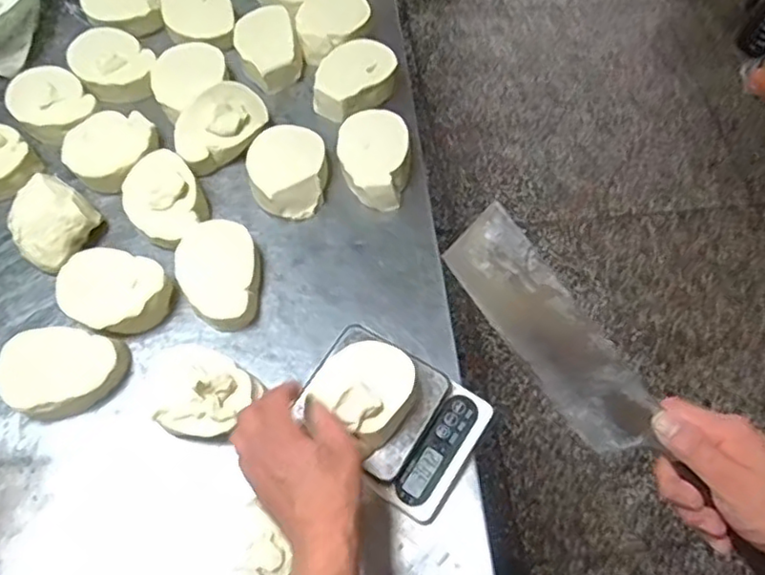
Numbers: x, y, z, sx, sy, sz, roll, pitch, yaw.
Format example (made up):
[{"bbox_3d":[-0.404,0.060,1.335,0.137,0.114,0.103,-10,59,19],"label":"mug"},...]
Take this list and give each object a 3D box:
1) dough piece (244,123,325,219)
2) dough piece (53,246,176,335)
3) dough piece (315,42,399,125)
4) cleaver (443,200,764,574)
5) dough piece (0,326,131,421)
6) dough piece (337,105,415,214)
[{"bbox_3d":[-0.115,-0.140,0.778,0.092,0.045,0.101,1,62,-1],"label":"dough piece"},{"bbox_3d":[-0.291,0.007,0.696,0.113,0.046,0.087,19,63,8],"label":"dough piece"},{"bbox_3d":[-0.032,-0.272,0.834,0.072,0.055,0.112,32,66,14],"label":"dough piece"},{"bbox_3d":[0.167,0.082,0.508,0.024,0.101,0.322,-34,81,-22],"label":"cleaver"},{"bbox_3d":[-0.325,0.087,0.654,0.113,0.040,0.087,2,62,0],"label":"dough piece"},{"bbox_3d":[-0.010,-0.158,0.784,0.090,0.045,0.118,3,62,0],"label":"dough piece"}]

